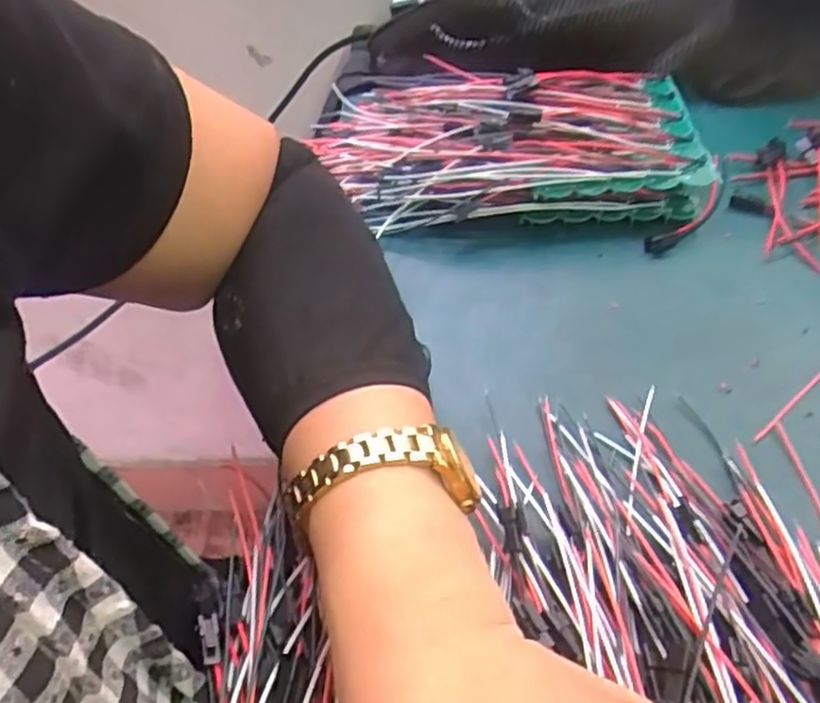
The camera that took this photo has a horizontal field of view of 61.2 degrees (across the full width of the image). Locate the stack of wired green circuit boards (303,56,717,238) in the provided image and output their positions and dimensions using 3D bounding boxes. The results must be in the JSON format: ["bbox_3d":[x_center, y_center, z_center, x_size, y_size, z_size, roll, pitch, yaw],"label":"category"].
[{"bbox_3d":[0.048,-0.120,0.396,0.221,0.041,0.111,0,49,6],"label":"stack of wired green circuit boards"}]

